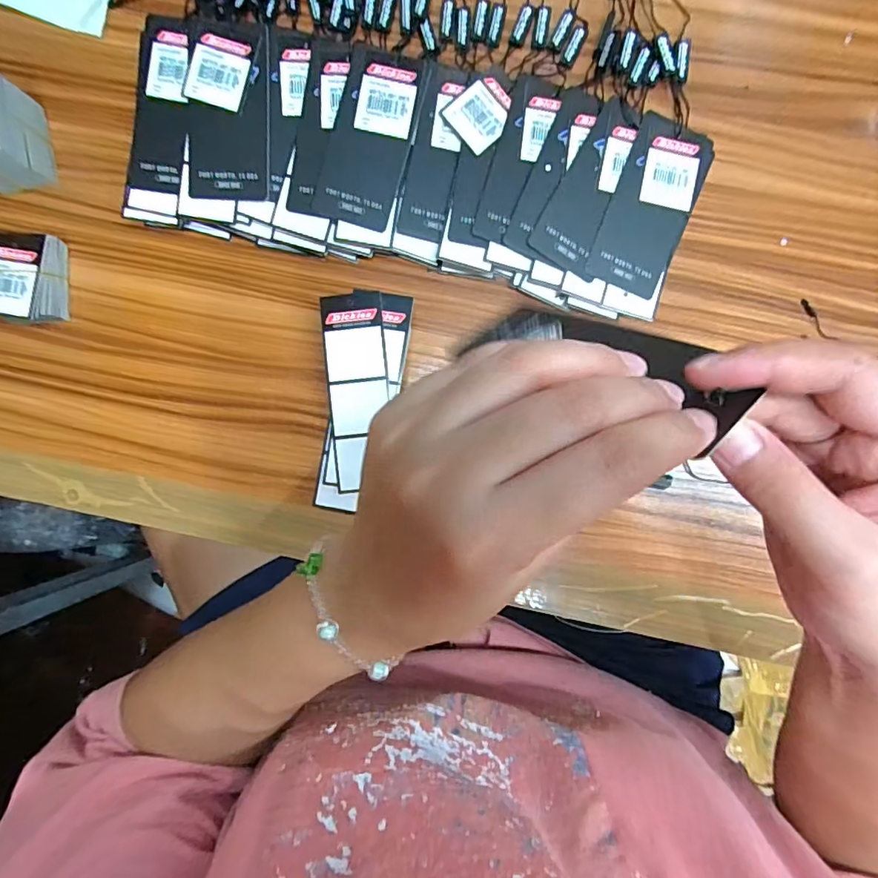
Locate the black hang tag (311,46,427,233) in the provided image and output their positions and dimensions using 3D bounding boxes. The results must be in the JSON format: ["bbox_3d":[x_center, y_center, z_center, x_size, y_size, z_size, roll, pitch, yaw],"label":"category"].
[{"bbox_3d":[-0.042,-0.189,0.323,0.049,0.004,0.106,16,93,-2],"label":"black hang tag"}]

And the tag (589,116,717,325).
[{"bbox_3d":[0.133,-0.141,0.328,0.053,0.004,0.121,20,93,-7],"label":"tag"}]

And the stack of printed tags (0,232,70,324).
[{"bbox_3d":[-0.264,-0.101,0.330,0.039,0.030,0.054,1,88,1],"label":"stack of printed tags"}]

